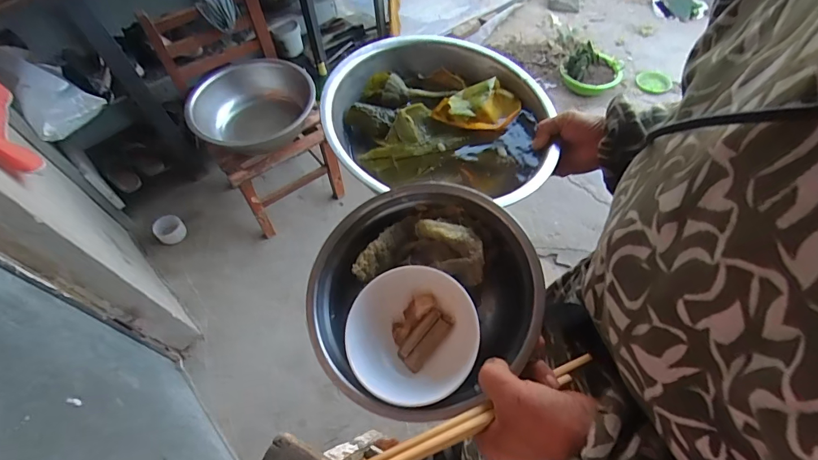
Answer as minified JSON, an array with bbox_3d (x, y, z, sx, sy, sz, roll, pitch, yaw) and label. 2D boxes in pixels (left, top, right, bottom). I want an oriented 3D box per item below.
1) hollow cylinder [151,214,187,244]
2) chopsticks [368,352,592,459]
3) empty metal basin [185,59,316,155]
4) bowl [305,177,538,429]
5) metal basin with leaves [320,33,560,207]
[{"bbox_3d":[-0.868,-0.005,1.512,0.098,0.062,0.081,-25,56,-15],"label":"hollow cylinder"},{"bbox_3d":[0.035,0.140,0.297,0.261,0.017,0.017,-15,52,-24],"label":"chopsticks"},{"bbox_3d":[-0.490,-0.361,1.308,0.351,0.126,0.352,-1,53,2],"label":"empty metal basin"},{"bbox_3d":[0.012,0.062,0.389,0.204,0.075,0.204,-6,61,11],"label":"bowl"},{"bbox_3d":[0.037,-0.137,0.519,0.262,0.083,0.261,-1,53,2],"label":"metal basin with leaves"}]

